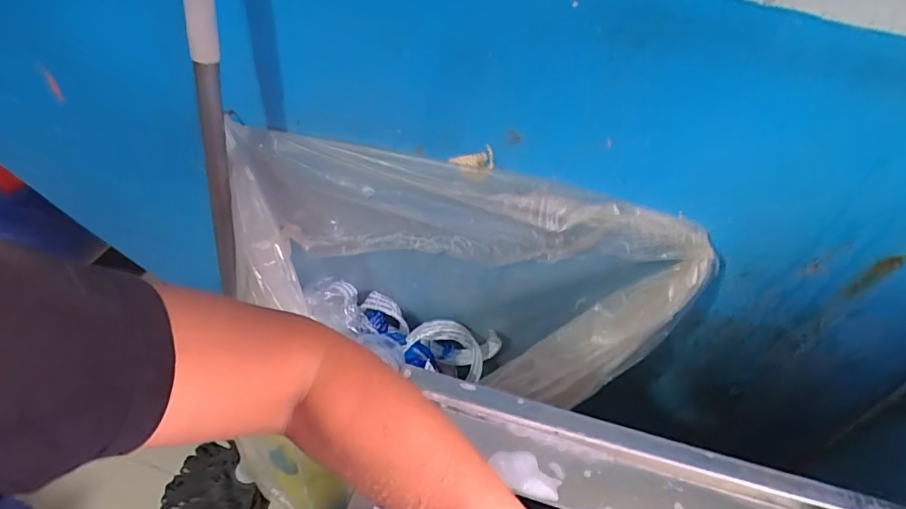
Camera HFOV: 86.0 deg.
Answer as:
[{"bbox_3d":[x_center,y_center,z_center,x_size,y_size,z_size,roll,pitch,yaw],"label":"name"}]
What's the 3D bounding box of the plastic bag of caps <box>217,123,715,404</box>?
[{"bbox_3d":[-0.027,0.045,0.655,0.571,0.333,0.135,16,49,7],"label":"plastic bag of caps"}]

